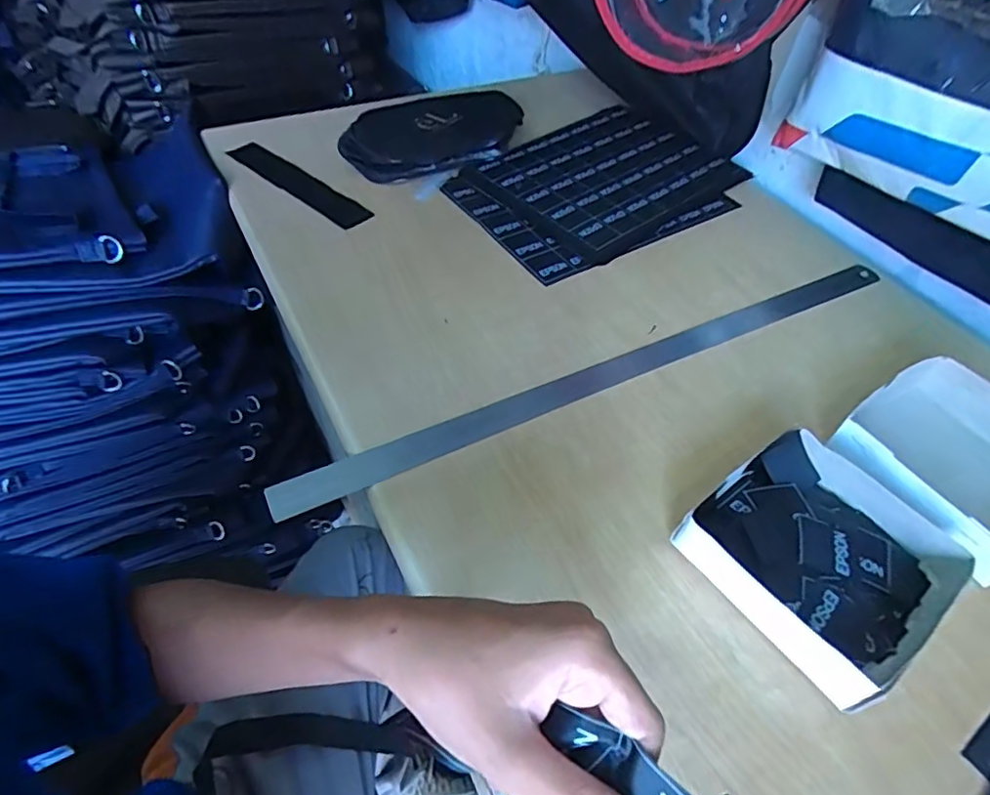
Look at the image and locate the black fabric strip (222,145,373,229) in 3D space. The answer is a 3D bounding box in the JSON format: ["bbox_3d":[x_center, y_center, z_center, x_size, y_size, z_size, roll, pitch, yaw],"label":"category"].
[{"bbox_3d":[-0.219,-0.239,0.650,0.219,0.006,0.046,36,54,24],"label":"black fabric strip"}]

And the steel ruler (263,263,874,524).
[{"bbox_3d":[0.116,-0.028,0.506,0.614,0.007,0.029,-21,57,-21],"label":"steel ruler"}]

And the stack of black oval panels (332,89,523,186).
[{"bbox_3d":[-0.082,-0.327,0.707,0.216,0.044,0.147,-19,55,-19],"label":"stack of black oval panels"}]

